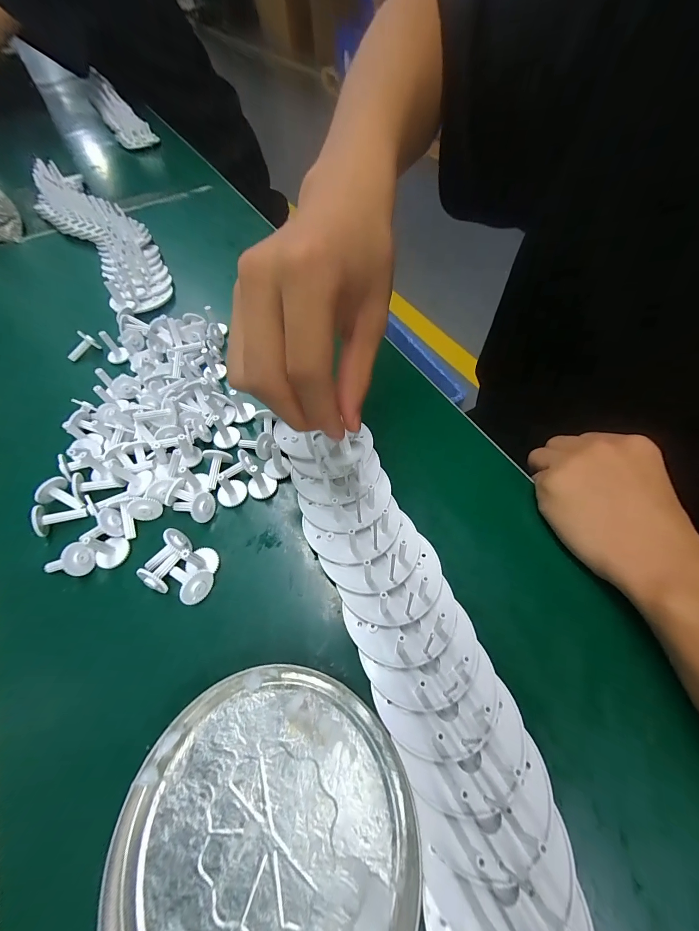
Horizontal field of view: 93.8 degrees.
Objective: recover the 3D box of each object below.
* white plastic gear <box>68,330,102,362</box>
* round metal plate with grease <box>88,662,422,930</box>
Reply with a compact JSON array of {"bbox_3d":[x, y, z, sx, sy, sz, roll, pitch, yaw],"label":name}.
[{"bbox_3d":[-0.248,-0.108,0.302,0.029,0.016,0.013,-47,67,1],"label":"white plastic gear"},{"bbox_3d":[-0.035,0.163,0.141,0.123,0.014,0.123,-1,61,2],"label":"round metal plate with grease"}]

